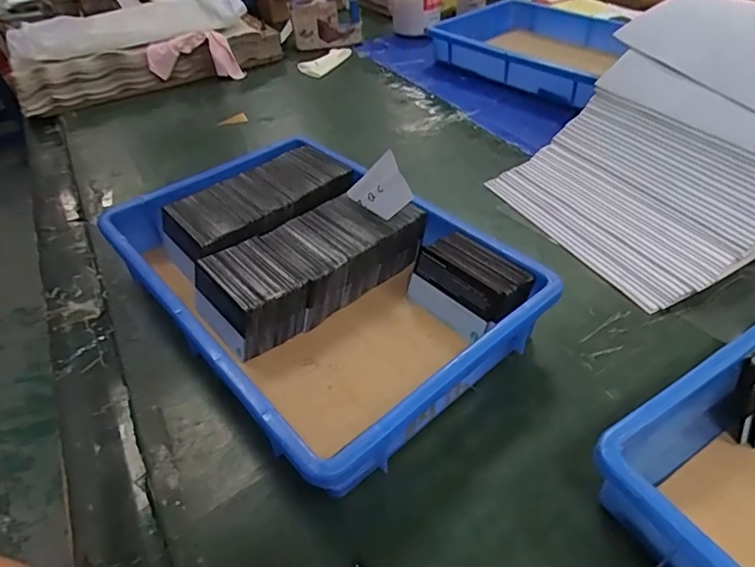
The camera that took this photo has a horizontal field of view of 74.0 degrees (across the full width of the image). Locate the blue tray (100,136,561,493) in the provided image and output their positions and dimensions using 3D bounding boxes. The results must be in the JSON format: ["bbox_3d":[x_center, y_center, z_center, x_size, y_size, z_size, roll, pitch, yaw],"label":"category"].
[{"bbox_3d":[-0.059,-0.009,0.451,0.239,0.075,0.358,-32,49,-28],"label":"blue tray"}]

